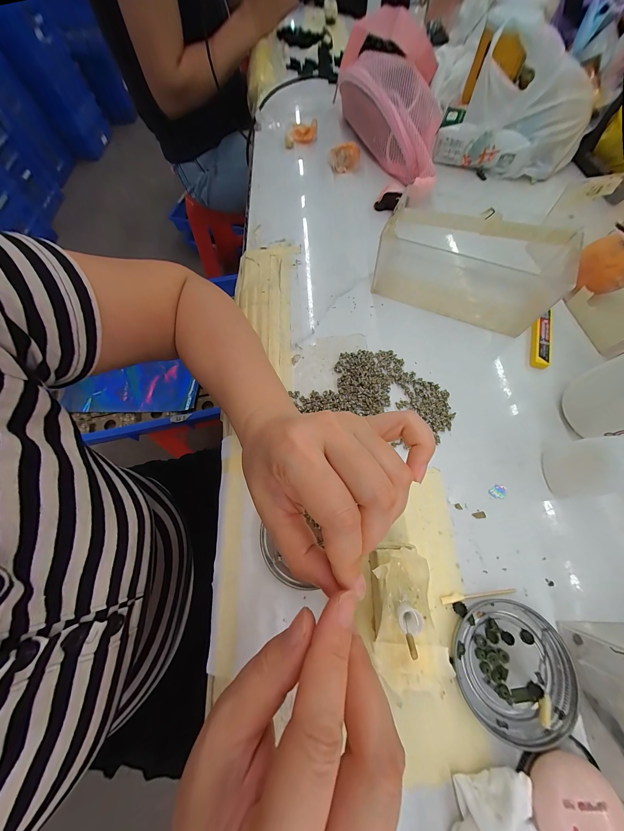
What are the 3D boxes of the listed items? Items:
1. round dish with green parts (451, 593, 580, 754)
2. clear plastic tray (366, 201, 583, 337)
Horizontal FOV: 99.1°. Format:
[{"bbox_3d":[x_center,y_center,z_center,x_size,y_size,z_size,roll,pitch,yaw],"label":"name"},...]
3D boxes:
[{"bbox_3d":[0.143,0.178,0.188,0.076,0.007,0.076,-1,68,2],"label":"round dish with green parts"},{"bbox_3d":[0.181,-0.172,0.299,0.201,0.061,0.107,23,70,11],"label":"clear plastic tray"}]

